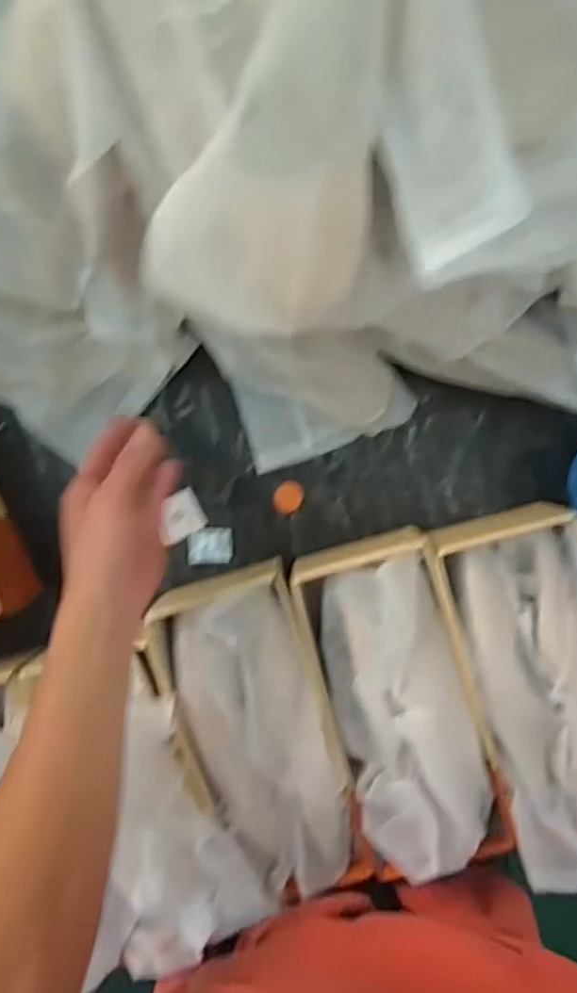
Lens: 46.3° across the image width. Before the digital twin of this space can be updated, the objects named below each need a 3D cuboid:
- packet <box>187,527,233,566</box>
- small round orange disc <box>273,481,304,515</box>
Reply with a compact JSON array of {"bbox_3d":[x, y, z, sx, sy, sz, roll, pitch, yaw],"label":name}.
[{"bbox_3d":[-0.076,0.049,0.655,0.043,0.008,0.036,-1,95,2],"label":"packet"},{"bbox_3d":[0.000,0.001,0.654,0.029,0.004,0.032,5,95,1],"label":"small round orange disc"}]

